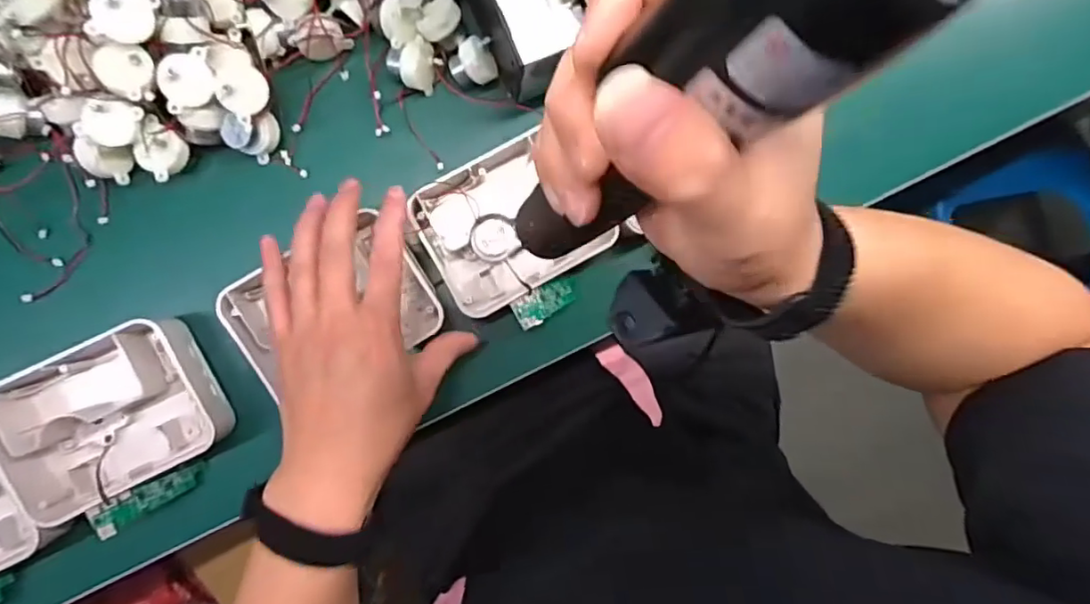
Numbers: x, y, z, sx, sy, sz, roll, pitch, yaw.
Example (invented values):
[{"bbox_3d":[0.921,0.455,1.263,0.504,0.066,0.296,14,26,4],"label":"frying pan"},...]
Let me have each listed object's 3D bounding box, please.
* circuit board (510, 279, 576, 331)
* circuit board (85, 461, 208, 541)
[{"bbox_3d":[0.002,0.000,0.422,0.060,0.008,0.023,-27,95,-42],"label":"circuit board"},{"bbox_3d":[-0.274,0.134,0.400,0.070,0.006,0.023,-31,116,-39],"label":"circuit board"}]

